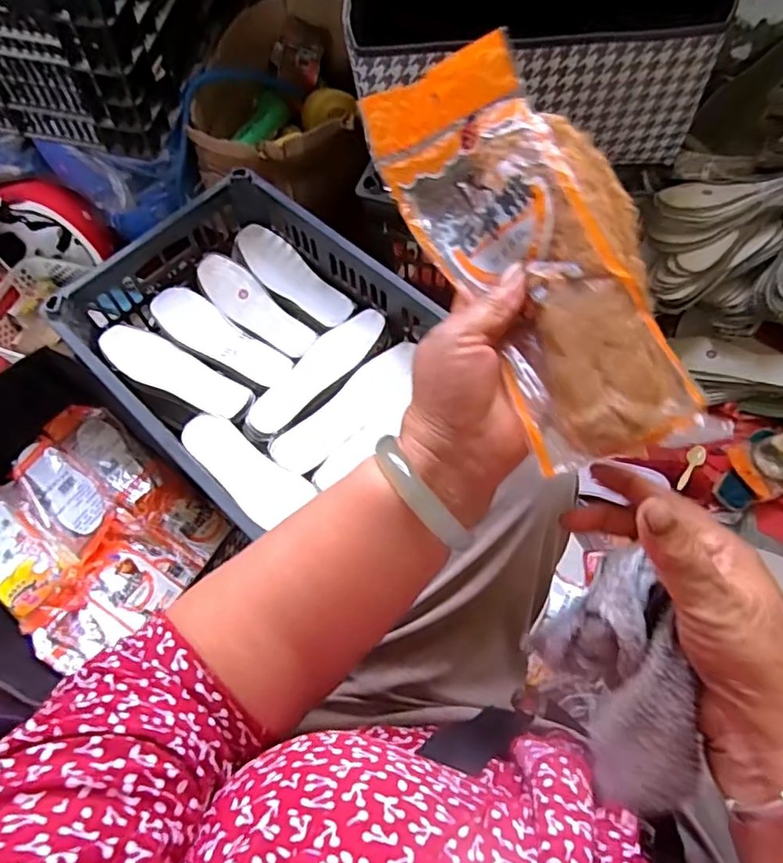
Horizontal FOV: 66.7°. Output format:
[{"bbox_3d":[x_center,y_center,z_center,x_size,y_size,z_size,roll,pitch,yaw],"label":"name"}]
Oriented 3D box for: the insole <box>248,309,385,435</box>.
[{"bbox_3d":[-0.097,-0.083,0.788,0.060,0.009,0.224,41,72,17],"label":"insole"}]

